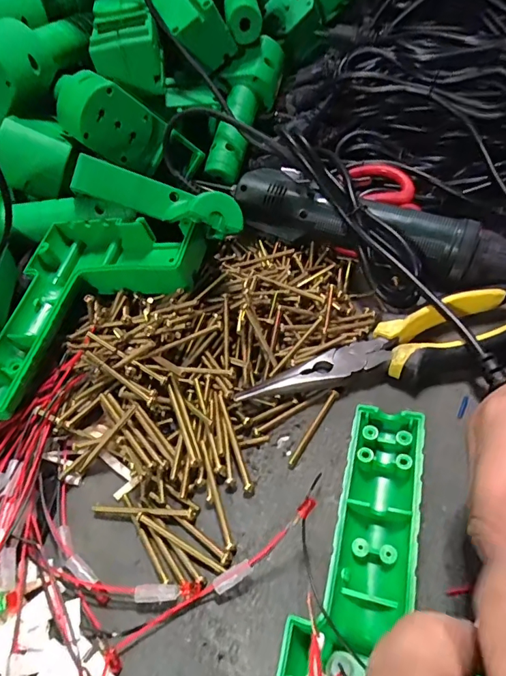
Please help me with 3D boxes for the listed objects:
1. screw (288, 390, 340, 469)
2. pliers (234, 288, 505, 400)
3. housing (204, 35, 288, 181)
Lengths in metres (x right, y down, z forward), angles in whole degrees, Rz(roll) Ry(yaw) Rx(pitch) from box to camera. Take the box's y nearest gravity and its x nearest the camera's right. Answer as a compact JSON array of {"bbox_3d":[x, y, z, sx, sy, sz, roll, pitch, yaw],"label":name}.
[{"bbox_3d":[0.034,0.050,0.256,0.004,0.005,0.055,21,52,25],"label":"screw"},{"bbox_3d":[0.089,0.012,0.274,0.182,0.020,0.047,-19,47,-11],"label":"pliers"},{"bbox_3d":[-0.014,-0.222,0.446,0.046,0.042,0.150,17,80,23],"label":"housing"}]

